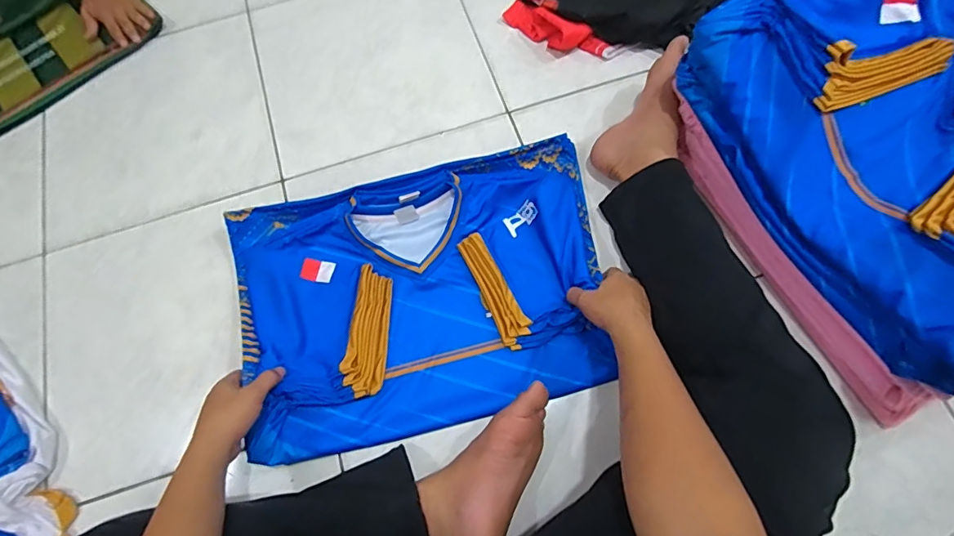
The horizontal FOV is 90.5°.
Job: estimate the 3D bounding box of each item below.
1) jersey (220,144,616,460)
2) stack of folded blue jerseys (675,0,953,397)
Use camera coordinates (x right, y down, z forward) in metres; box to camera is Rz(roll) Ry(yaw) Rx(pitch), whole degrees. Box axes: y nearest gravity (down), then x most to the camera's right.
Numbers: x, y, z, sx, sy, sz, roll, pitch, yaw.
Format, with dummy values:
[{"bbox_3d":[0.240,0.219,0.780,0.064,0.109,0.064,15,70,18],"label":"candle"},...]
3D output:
[{"bbox_3d":[-0.076,0.039,0.689,0.518,0.047,0.373,-13,72,-2],"label":"jersey"},{"bbox_3d":[0.531,-0.146,0.576,0.336,0.150,0.504,-26,72,-7],"label":"stack of folded blue jerseys"}]

